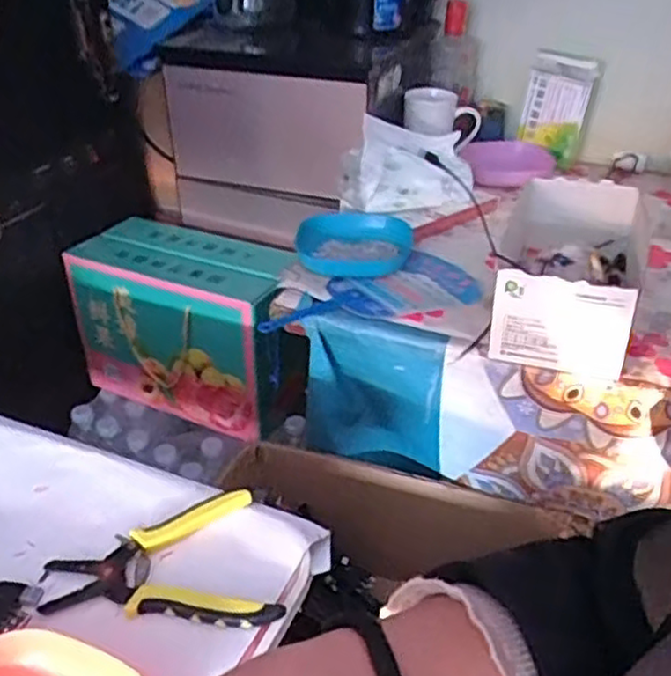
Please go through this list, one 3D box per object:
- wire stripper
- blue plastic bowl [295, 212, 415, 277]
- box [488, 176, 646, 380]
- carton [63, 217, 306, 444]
[{"bbox_3d":[-0.117,0.155,0.500,0.157,0.013,0.112,-1,33,-1],"label":"wire stripper"},{"bbox_3d":[0.023,-0.112,0.855,0.137,0.034,0.128,1,33,1],"label":"blue plastic bowl"},{"bbox_3d":[0.251,-0.078,0.751,0.152,0.101,0.280,11,35,16],"label":"box"},{"bbox_3d":[-0.210,-0.019,1.079,0.340,0.231,0.155,16,36,22],"label":"carton"}]

